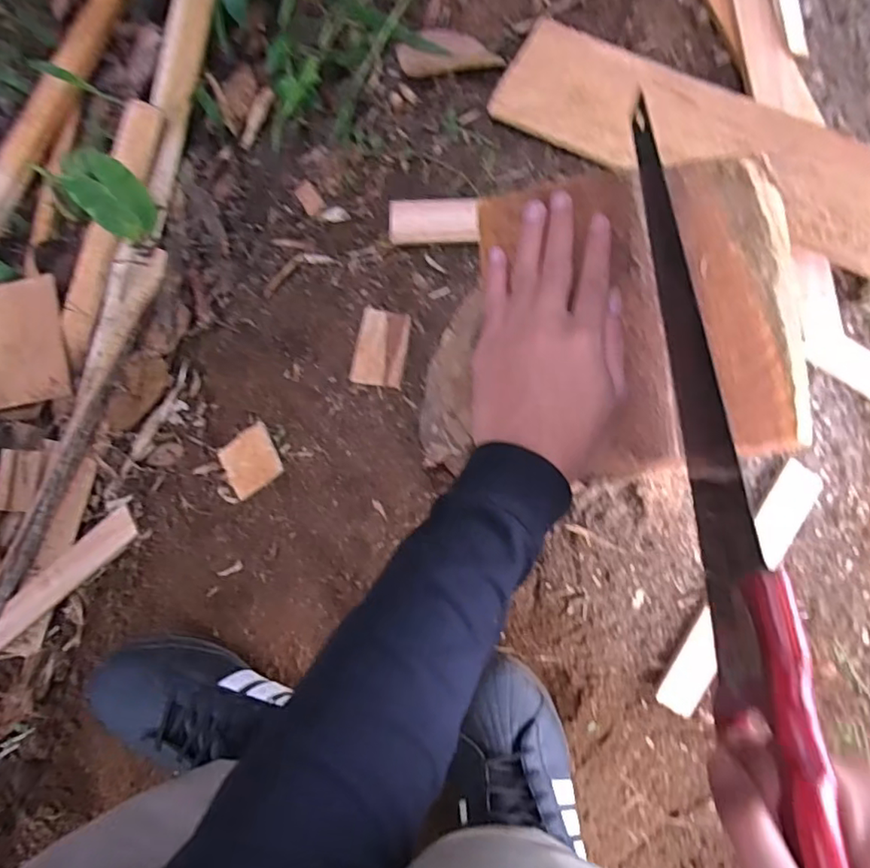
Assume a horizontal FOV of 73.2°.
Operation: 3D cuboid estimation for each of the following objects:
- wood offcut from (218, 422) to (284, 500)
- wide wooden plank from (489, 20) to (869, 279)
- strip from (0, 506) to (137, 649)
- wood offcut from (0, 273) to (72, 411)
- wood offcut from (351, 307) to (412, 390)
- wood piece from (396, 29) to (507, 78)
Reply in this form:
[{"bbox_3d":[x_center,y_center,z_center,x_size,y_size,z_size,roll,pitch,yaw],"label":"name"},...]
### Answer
[{"bbox_3d":[-0.182,0.027,0.573,0.064,0.004,0.056,-35,74,15],"label":"wood offcut"},{"bbox_3d":[0.247,-0.256,0.518,0.394,0.010,0.110,29,85,11],"label":"wide wooden plank"},{"bbox_3d":[-0.420,0.162,0.651,0.225,0.013,0.040,-40,74,5],"label":"strip"},{"bbox_3d":[-0.498,-0.111,0.706,0.097,0.011,0.152,-12,82,-1],"label":"wood offcut"},{"bbox_3d":[-0.050,-0.080,0.546,0.048,0.010,0.071,11,82,2],"label":"wood offcut"},{"bbox_3d":[0.014,-0.372,0.570,0.111,0.007,0.050,16,82,20],"label":"wood piece"}]

